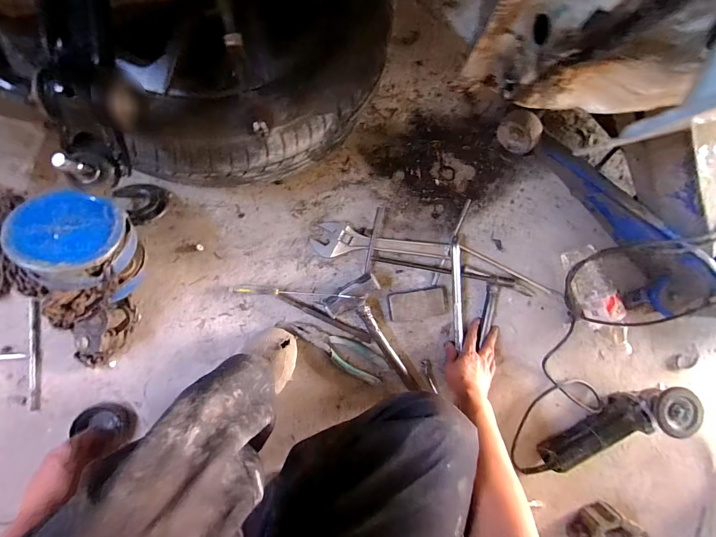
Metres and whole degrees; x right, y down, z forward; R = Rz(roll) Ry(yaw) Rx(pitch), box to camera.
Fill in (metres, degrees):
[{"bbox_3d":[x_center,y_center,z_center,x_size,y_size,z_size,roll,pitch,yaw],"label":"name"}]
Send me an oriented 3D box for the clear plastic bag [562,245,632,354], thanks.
[{"bbox_3d":[0.487,0.064,0.666,0.076,0.061,0.221,-16,77,-10],"label":"clear plastic bag"}]

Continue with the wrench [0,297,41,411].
[{"bbox_3d":[-0.682,0.148,0.538,0.290,0.017,0.185,0,88,-8],"label":"wrench"}]

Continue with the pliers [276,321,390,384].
[{"bbox_3d":[-0.044,0.150,0.625,0.213,0.030,0.062,33,84,-5],"label":"pliers"}]

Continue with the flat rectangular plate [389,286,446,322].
[{"bbox_3d":[0.116,0.070,0.647,0.108,0.018,0.056,-7,90,-3],"label":"flat rectangular plate"}]

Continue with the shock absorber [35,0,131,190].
[{"bbox_3d":[-0.279,-0.227,0.317,0.063,0.060,0.289,1,103,-10],"label":"shock absorber"}]

